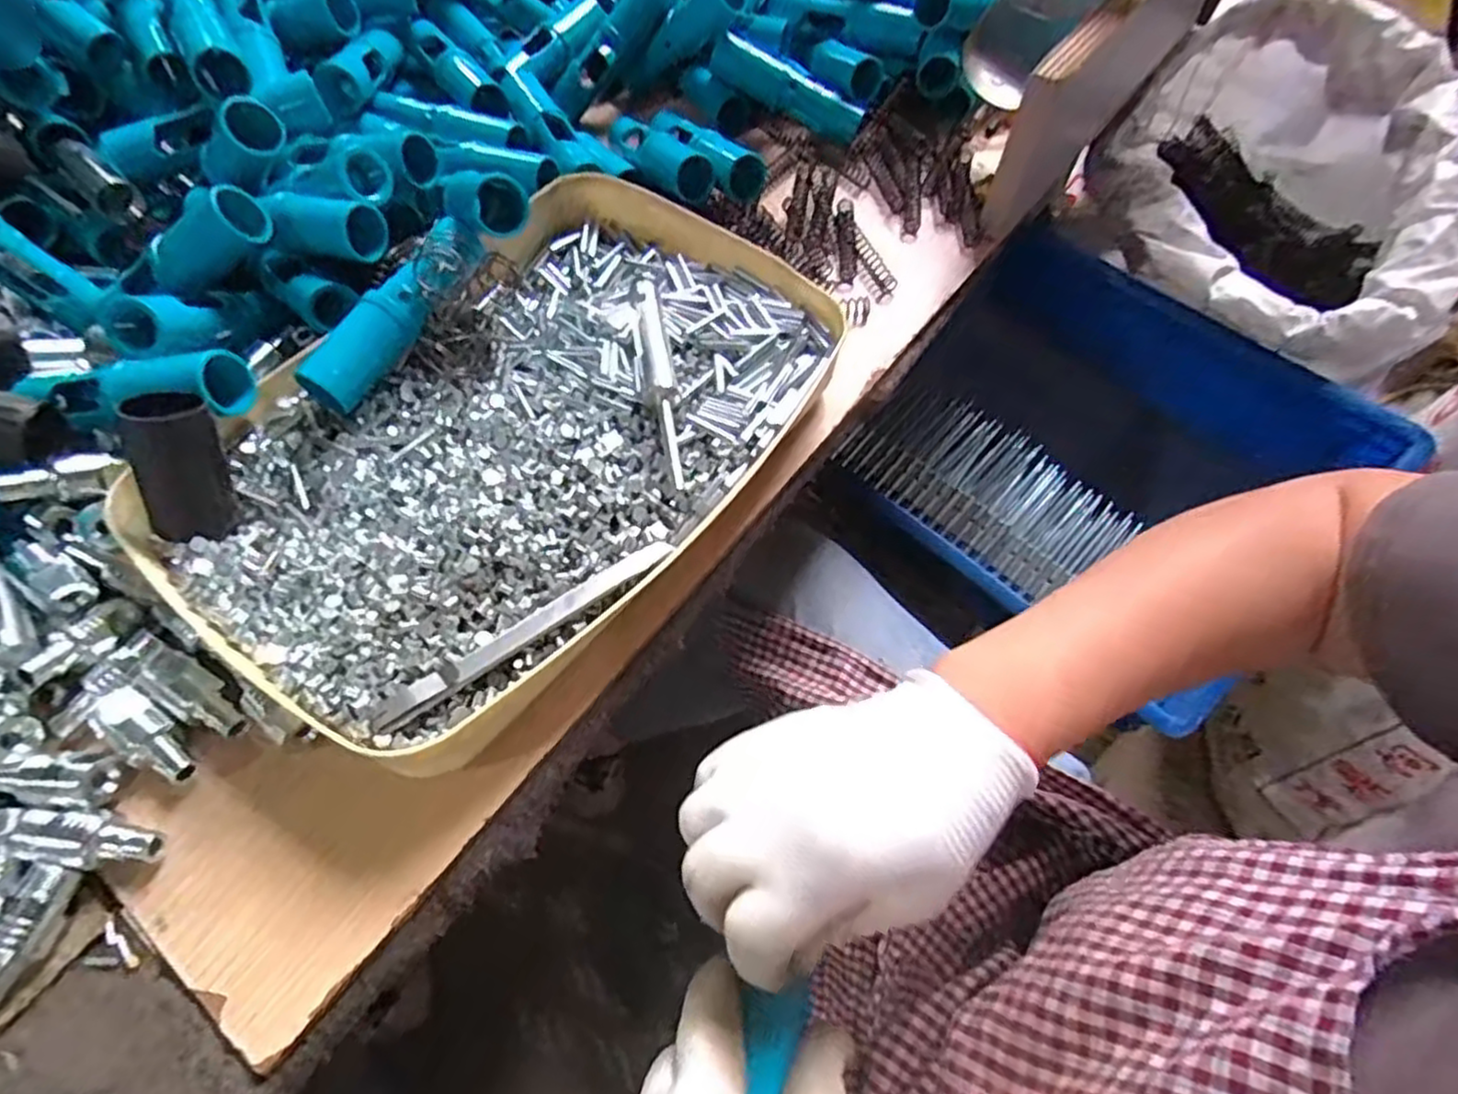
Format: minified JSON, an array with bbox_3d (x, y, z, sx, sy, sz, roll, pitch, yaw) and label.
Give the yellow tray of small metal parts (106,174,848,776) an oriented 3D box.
[{"bbox_3d":[-0.109,-0.065,0.382,0.237,0.046,0.334,33,64,17],"label":"yellow tray of small metal parts"}]

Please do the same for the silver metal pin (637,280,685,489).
[{"bbox_3d":[-0.038,-0.093,0.383,0.014,0.013,0.147,-8,60,-6],"label":"silver metal pin"}]

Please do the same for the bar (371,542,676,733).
[{"bbox_3d":[-0.082,0.033,0.304,0.136,0.010,0.012,-34,65,-19],"label":"bar"}]

